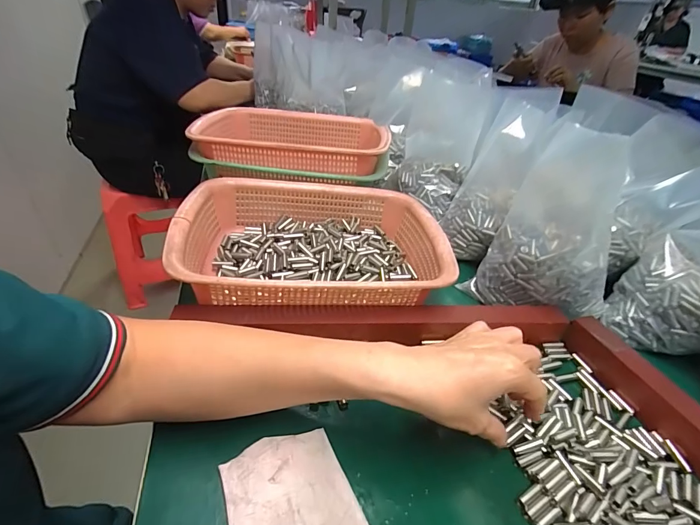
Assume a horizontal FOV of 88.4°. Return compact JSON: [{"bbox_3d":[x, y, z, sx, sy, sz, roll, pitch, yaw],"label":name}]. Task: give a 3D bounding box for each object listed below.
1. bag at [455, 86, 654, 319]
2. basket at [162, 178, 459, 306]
[{"bbox_3d":[0.227,-0.034,0.389,0.140,0.198,0.081,20,37,18],"label":"bag"},{"bbox_3d":[-0.041,-0.024,0.434,0.292,0.079,0.227,1,36,-9],"label":"basket"}]

